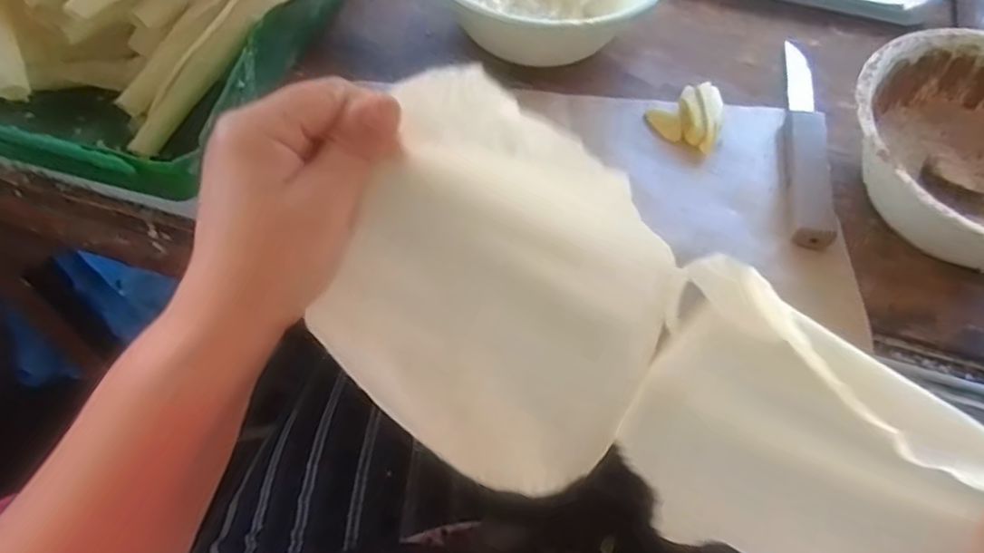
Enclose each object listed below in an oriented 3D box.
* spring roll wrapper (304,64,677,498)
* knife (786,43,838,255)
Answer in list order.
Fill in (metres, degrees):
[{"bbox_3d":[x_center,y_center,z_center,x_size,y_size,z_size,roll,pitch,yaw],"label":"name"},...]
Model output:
[{"bbox_3d":[0.002,0.008,0.279,0.129,0.013,0.137,28,100,4],"label":"spring roll wrapper"},{"bbox_3d":[0.192,-0.092,0.422,0.024,0.011,0.171,11,62,5],"label":"knife"}]

